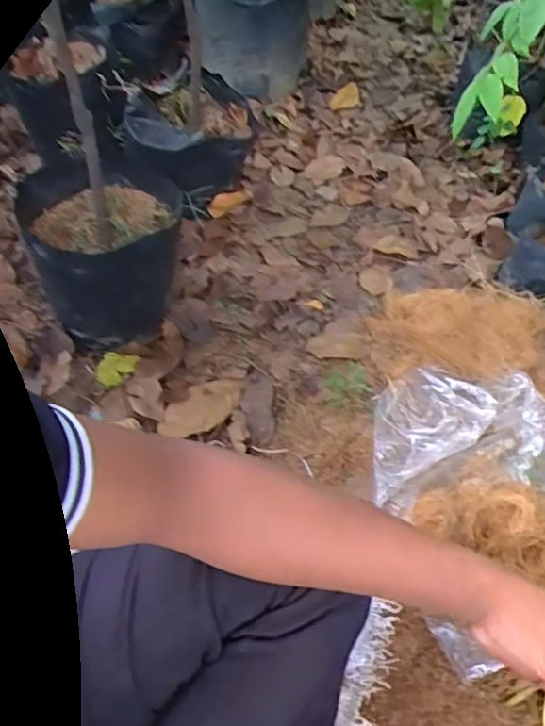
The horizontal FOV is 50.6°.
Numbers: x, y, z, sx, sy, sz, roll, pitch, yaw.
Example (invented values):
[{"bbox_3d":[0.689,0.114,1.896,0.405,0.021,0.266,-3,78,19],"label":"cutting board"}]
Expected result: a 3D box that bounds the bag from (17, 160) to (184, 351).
[{"bbox_3d":[-0.248,-0.151,0.867,0.225,0.211,0.227,-3,48,-3],"label":"bag"}]

